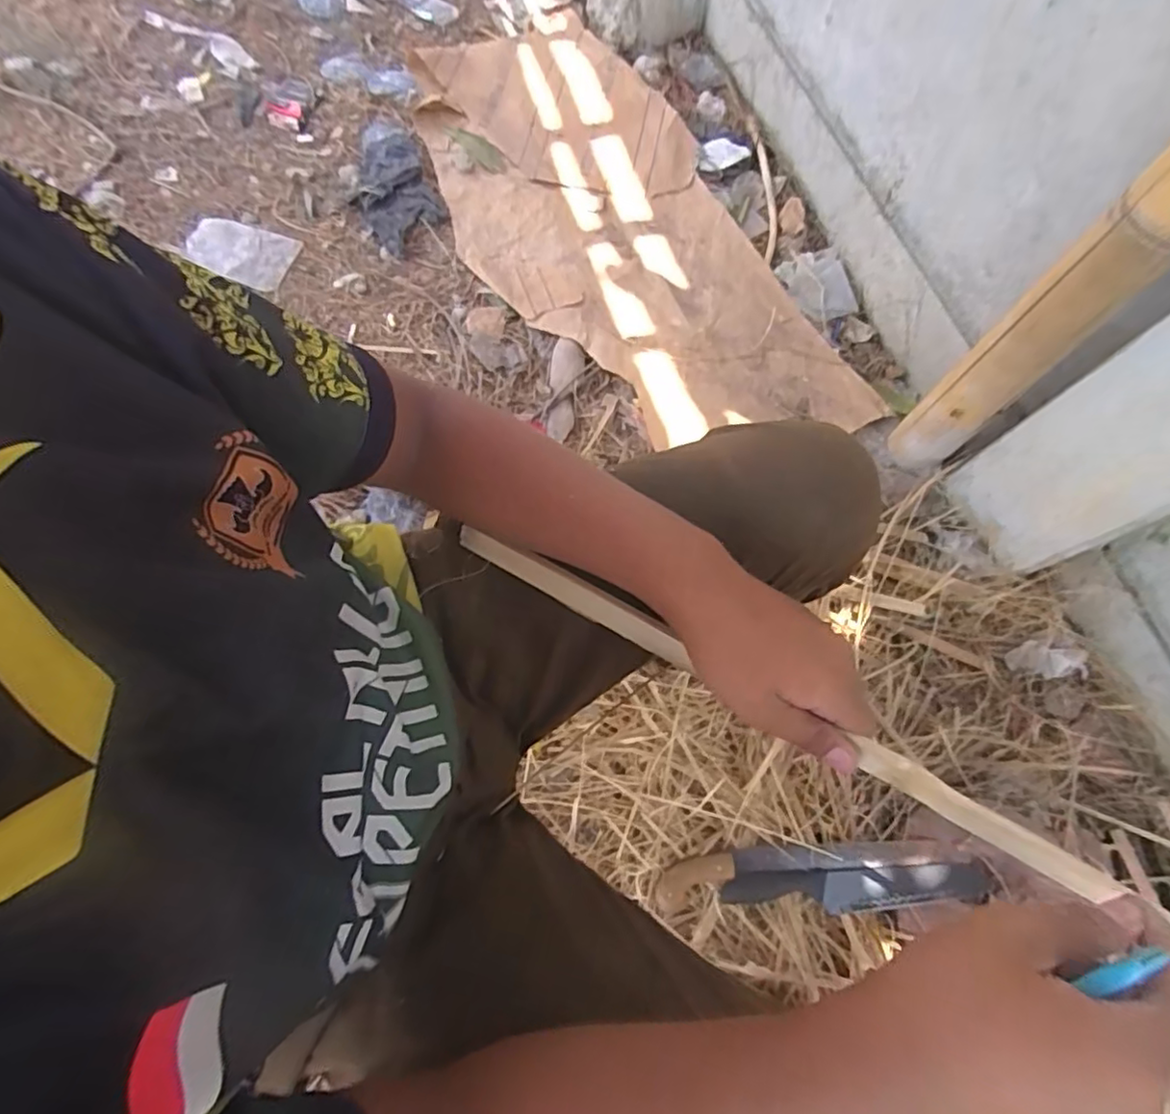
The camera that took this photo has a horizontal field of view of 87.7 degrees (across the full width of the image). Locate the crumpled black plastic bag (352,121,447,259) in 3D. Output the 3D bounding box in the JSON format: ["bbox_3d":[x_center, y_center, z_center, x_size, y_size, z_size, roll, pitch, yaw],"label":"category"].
[{"bbox_3d":[-0.349,-0.674,1.106,0.138,0.036,0.293,-20,71,-10],"label":"crumpled black plastic bag"}]

